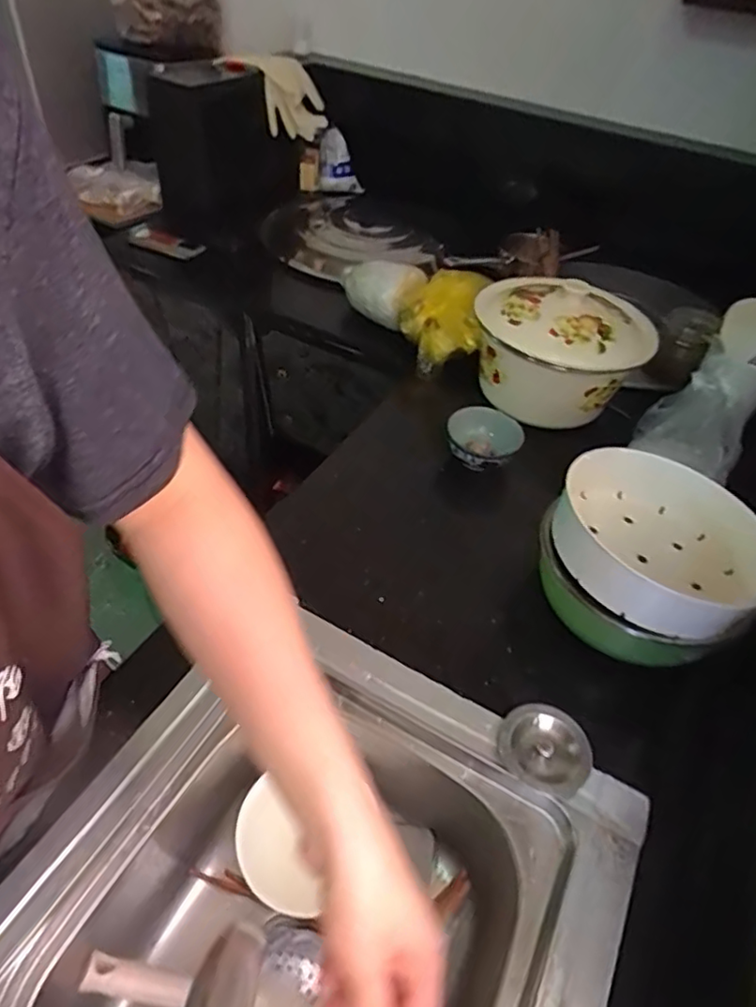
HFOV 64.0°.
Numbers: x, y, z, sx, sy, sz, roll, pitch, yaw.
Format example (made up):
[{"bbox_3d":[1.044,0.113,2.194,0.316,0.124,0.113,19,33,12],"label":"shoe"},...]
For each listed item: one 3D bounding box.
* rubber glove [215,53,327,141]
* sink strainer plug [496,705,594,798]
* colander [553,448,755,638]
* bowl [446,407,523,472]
[{"bbox_3d":[-0.219,-0.848,1.258,0.212,0.134,0.061,1,45,-7],"label":"rubber glove"},{"bbox_3d":[0.160,0.233,0.580,0.084,0.026,0.074,28,48,20],"label":"sink strainer plug"},{"bbox_3d":[0.298,0.040,0.652,0.214,0.087,0.220,4,44,-4],"label":"colander"},{"bbox_3d":[0.151,-0.098,0.853,0.096,0.053,0.112,22,46,15],"label":"bowl"}]

